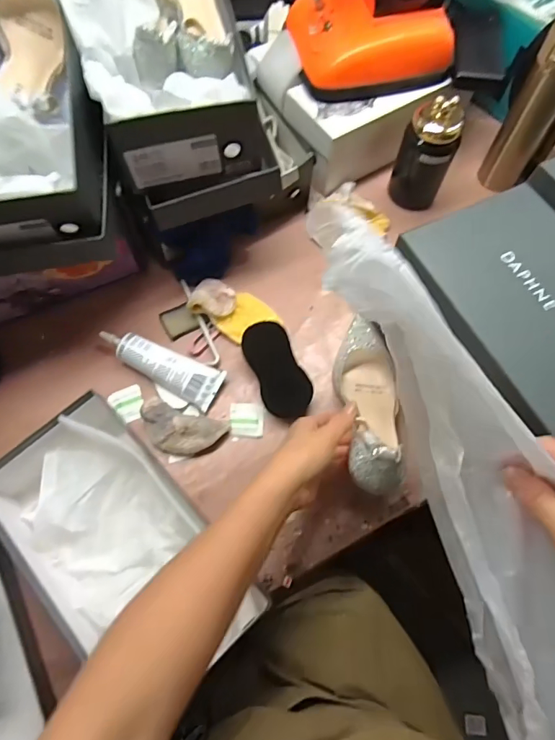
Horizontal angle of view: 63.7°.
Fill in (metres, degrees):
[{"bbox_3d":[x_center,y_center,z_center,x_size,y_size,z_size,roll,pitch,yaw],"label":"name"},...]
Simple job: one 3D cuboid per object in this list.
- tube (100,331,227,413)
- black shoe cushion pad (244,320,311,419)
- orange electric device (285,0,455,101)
[{"bbox_3d":[-0.156,-0.010,0.594,0.175,0.035,0.055,27,70,9],"label":"tube"},{"bbox_3d":[-0.001,0.001,0.580,0.062,0.010,0.129,-28,82,9],"label":"black shoe cushion pad"},{"bbox_3d":[0.131,-0.509,0.584,0.210,0.208,0.154,-13,69,-7],"label":"orange electric device"}]

